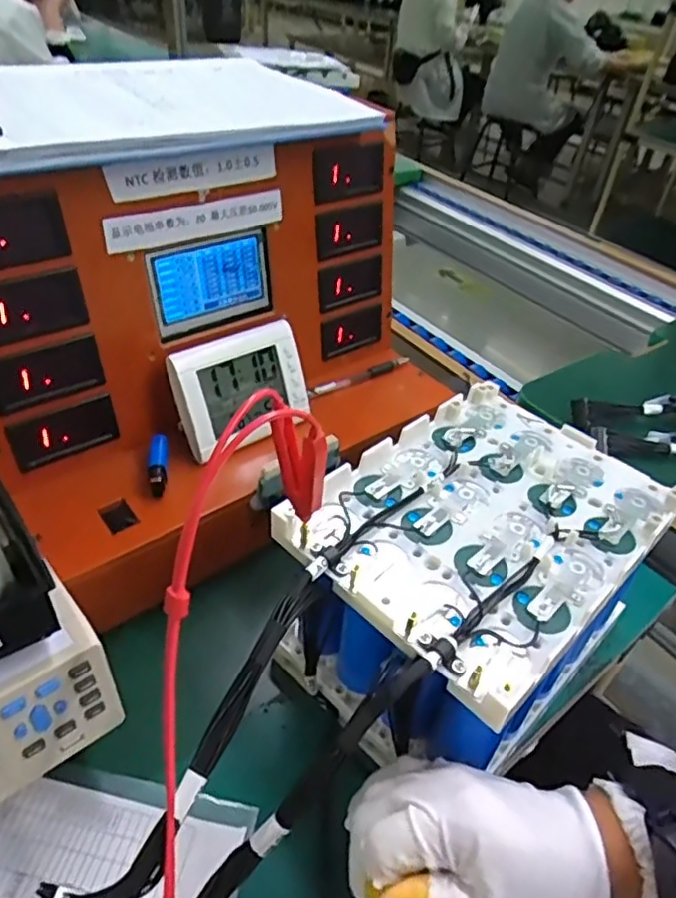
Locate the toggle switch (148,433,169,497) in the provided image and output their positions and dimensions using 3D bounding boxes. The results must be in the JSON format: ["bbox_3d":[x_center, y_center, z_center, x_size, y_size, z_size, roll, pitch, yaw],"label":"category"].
[{"bbox_3d":[-0.143,0.012,0.493,0.015,0.013,0.057,-3,41,-11],"label":"toggle switch"}]

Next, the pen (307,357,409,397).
[{"bbox_3d":[0.021,-0.073,0.622,0.125,0.012,0.014,-23,49,-30],"label":"pen"}]

